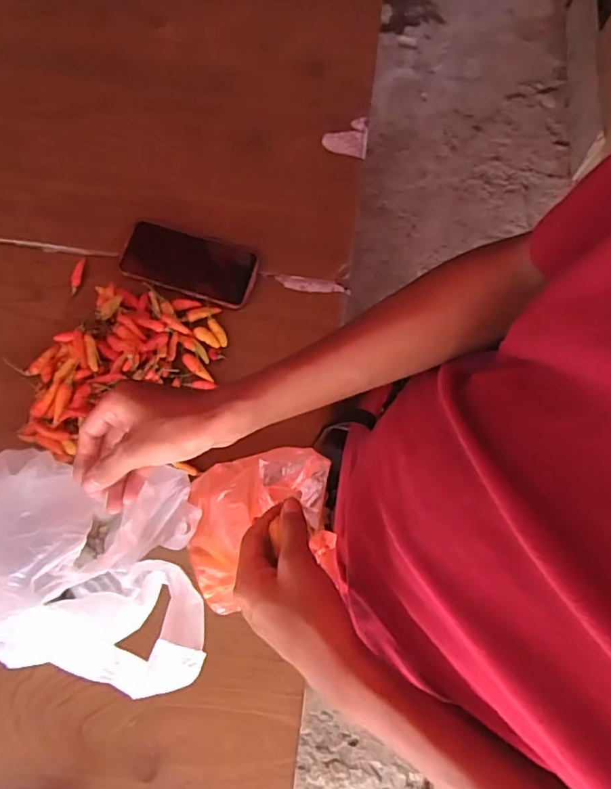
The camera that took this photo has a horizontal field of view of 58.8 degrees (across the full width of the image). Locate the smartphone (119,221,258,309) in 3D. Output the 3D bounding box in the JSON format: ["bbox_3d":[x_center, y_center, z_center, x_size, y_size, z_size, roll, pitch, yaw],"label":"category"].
[{"bbox_3d":[-0.147,-0.165,0.675,0.166,0.005,0.078,16,74,4],"label":"smartphone"}]

